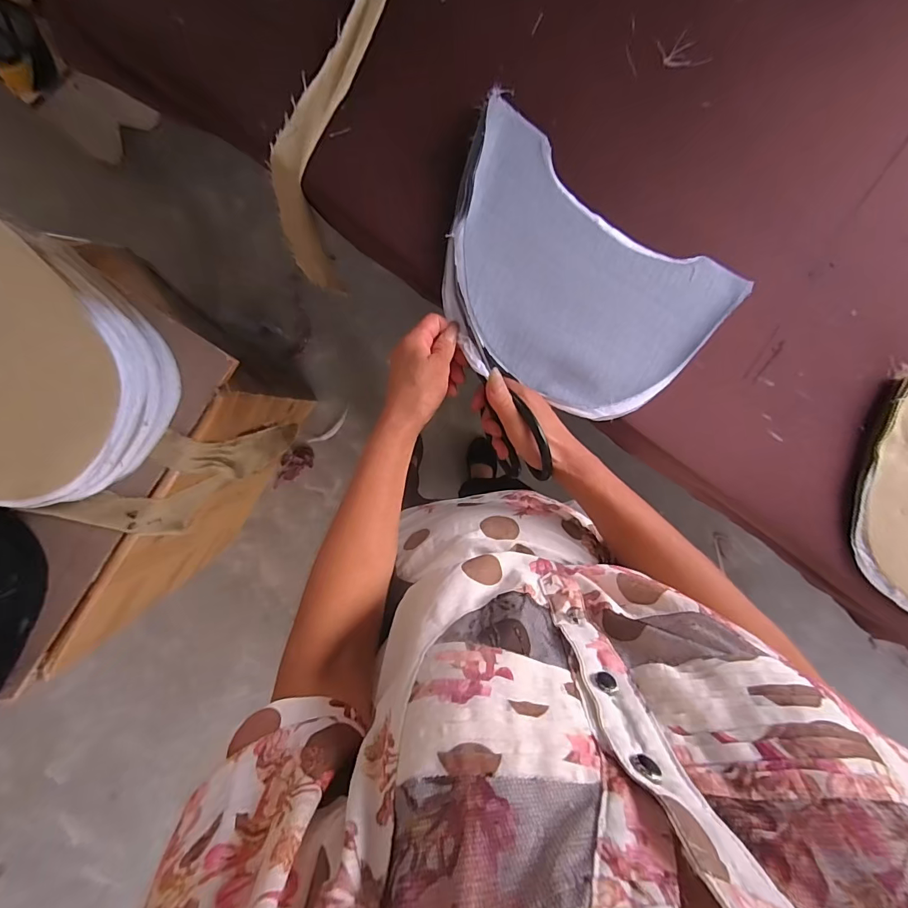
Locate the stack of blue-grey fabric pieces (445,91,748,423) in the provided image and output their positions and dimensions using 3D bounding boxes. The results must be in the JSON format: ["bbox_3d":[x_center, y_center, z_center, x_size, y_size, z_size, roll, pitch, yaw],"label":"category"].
[{"bbox_3d":[0.112,-0.157,0.415,0.286,0.043,0.201,32,98,-4],"label":"stack of blue-grey fabric pieces"}]

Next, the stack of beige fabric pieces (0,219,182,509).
[{"bbox_3d":[-0.475,-0.079,0.515,0.204,0.144,0.294,28,98,-3],"label":"stack of beige fabric pieces"}]

